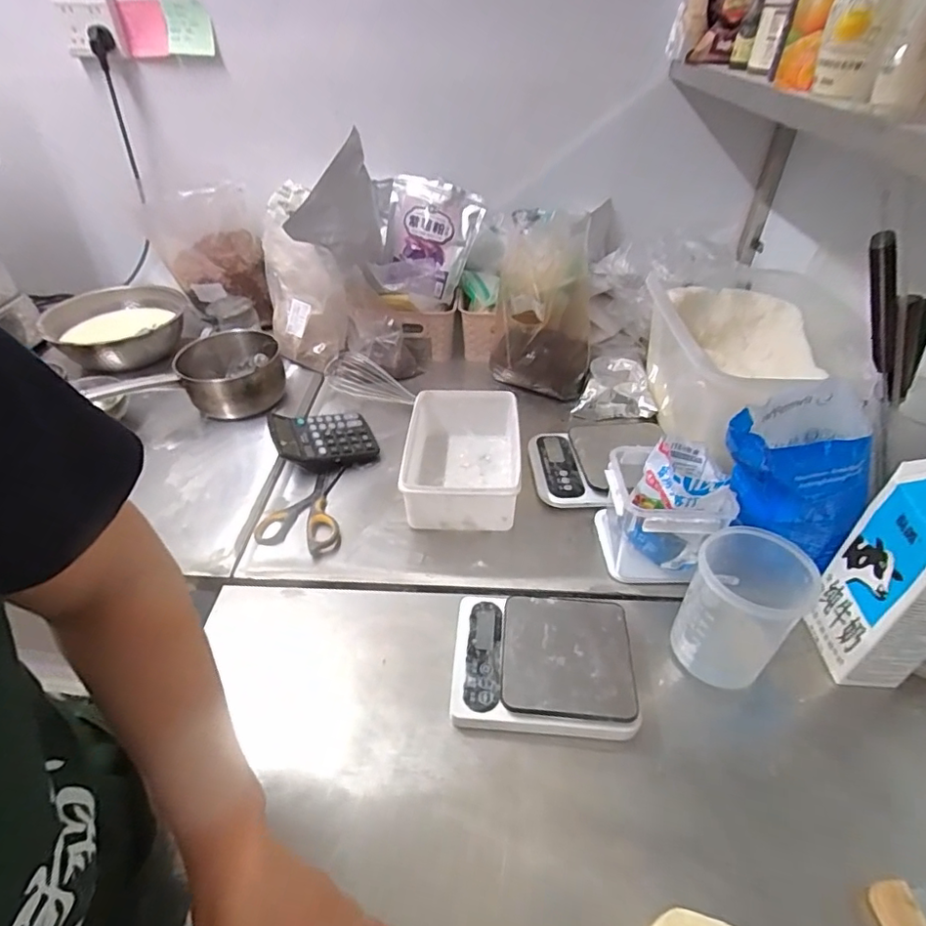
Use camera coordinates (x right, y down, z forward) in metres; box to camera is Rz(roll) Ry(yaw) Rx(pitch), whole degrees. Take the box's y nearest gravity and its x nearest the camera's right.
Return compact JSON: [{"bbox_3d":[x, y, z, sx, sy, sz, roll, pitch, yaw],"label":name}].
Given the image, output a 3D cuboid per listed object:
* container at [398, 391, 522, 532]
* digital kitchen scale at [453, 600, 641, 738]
[{"bbox_3d":[0.000,-0.008,0.740,0.143,0.082,0.215,2,40,2],"label":"container"},{"bbox_3d":[0.077,0.194,0.542,0.171,0.041,0.143,4,40,4],"label":"digital kitchen scale"}]

